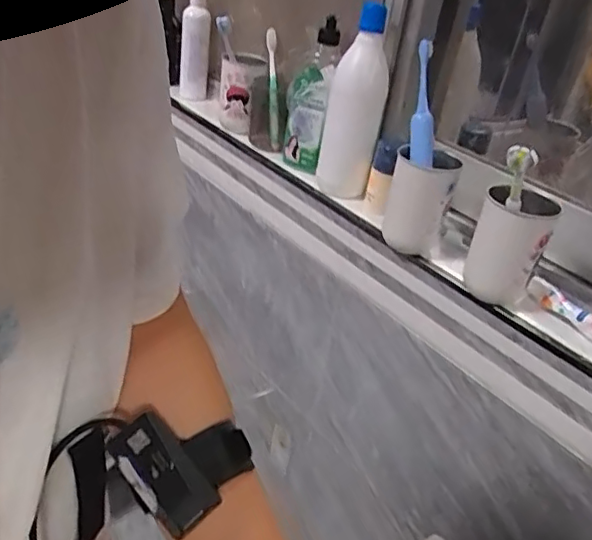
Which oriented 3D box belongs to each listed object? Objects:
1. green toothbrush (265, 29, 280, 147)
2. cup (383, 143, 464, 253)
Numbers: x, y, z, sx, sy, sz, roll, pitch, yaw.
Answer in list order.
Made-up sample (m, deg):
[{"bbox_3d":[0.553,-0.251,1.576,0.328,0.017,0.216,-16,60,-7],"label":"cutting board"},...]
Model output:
[{"bbox_3d":[-0.037,-0.300,0.956,0.015,0.194,0.018,-4,4,-17],"label":"green toothbrush"},{"bbox_3d":[0.158,-0.091,0.733,0.073,0.124,0.067,5,34,-4],"label":"cup"}]

